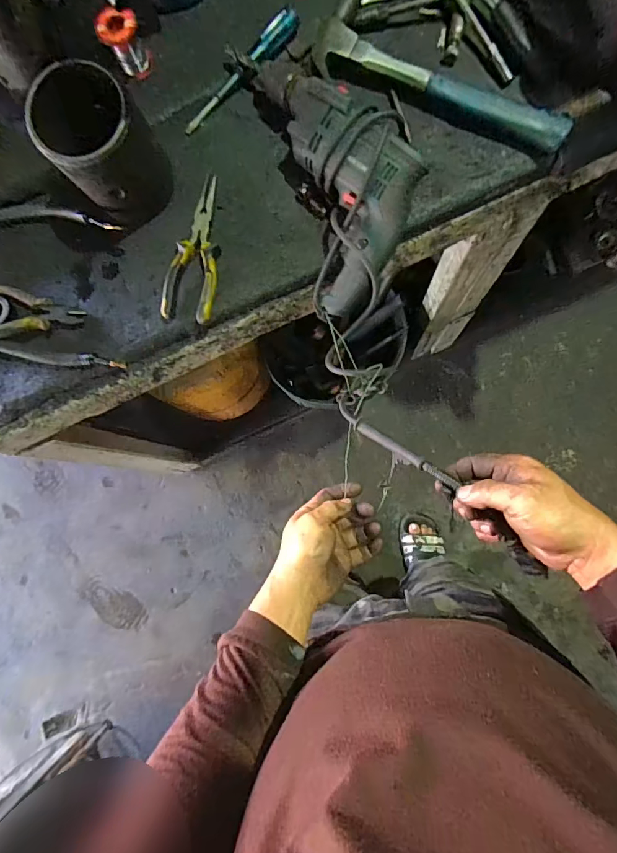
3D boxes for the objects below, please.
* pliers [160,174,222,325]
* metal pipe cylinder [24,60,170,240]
[{"bbox_3d":[-0.141,-0.230,0.555,0.063,0.017,0.194,9,84,6],"label":"pliers"},{"bbox_3d":[-0.238,-0.328,0.506,0.115,0.136,0.117,-1,83,5],"label":"metal pipe cylinder"}]

